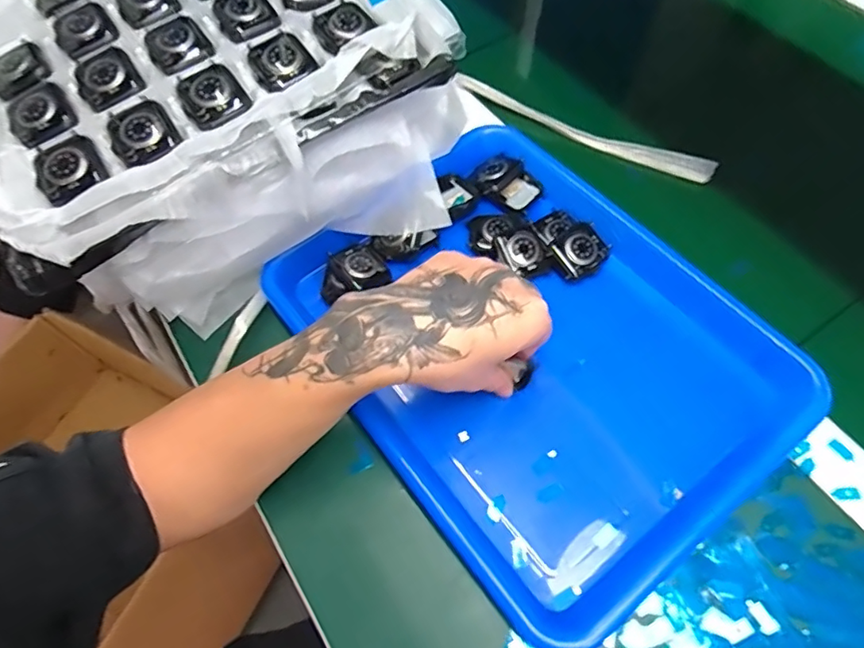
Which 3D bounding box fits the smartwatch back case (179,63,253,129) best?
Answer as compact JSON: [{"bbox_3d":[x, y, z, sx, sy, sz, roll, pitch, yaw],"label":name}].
[{"bbox_3d":[-0.141,-0.147,0.353,0.037,0.010,0.046,-31,64,-12],"label":"smartwatch back case"}]

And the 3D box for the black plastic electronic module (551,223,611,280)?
[{"bbox_3d":[0.115,-0.057,0.424,0.040,0.011,0.036,-33,86,-6],"label":"black plastic electronic module"}]

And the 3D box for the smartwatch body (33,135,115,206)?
[{"bbox_3d":[-0.223,-0.094,0.338,0.039,0.010,0.049,-33,64,-13],"label":"smartwatch body"}]

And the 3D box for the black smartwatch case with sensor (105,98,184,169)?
[{"bbox_3d":[-0.181,-0.118,0.345,0.038,0.010,0.050,-34,65,-13],"label":"black smartwatch case with sensor"}]

